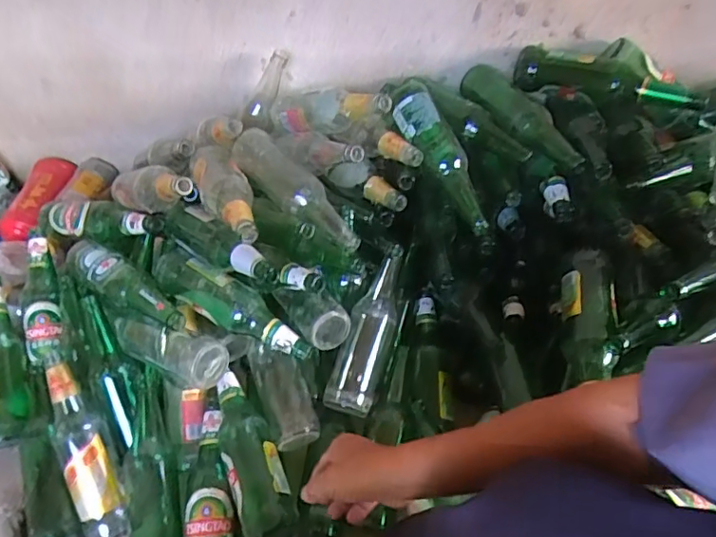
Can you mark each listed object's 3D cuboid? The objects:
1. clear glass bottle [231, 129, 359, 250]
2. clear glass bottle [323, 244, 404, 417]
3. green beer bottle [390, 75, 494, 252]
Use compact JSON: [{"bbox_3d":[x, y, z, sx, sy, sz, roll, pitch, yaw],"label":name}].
[{"bbox_3d":[-0.090,-0.118,0.813,0.073,0.061,0.255,-37,57,-27],"label":"clear glass bottle"},{"bbox_3d":[0.022,0.093,0.842,0.071,0.069,0.256,15,76,14],"label":"clear glass bottle"},{"bbox_3d":[0.134,-0.158,0.823,0.068,0.062,0.281,-24,81,-19],"label":"green beer bottle"}]

